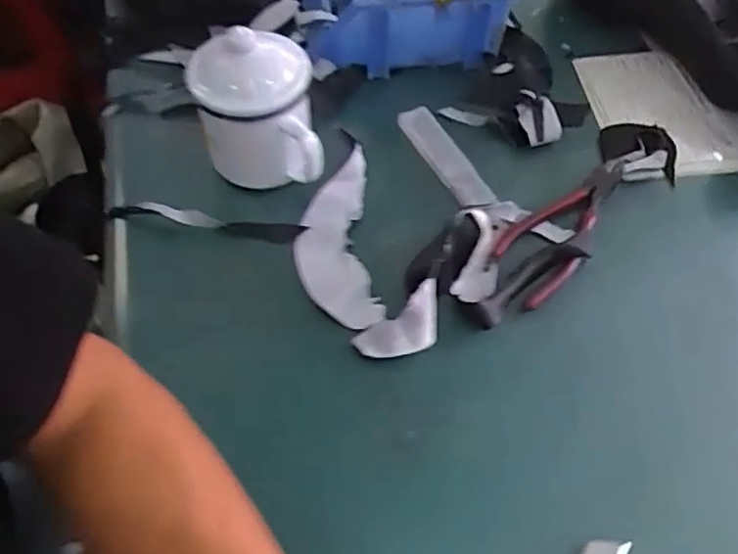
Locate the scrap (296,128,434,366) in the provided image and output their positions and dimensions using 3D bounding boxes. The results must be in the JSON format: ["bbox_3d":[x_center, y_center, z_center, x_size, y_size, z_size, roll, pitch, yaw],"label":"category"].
[{"bbox_3d":[-0.014,-0.025,0.457,0.075,0.036,0.182,-15,58,-10],"label":"scrap"}]

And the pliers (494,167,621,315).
[{"bbox_3d":[0.146,-0.039,0.479,0.054,0.012,0.153,38,64,22],"label":"pliers"}]

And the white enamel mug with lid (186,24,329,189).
[{"bbox_3d":[-0.081,-0.122,0.476,0.089,0.107,0.081,-6,57,-5],"label":"white enamel mug with lid"}]

